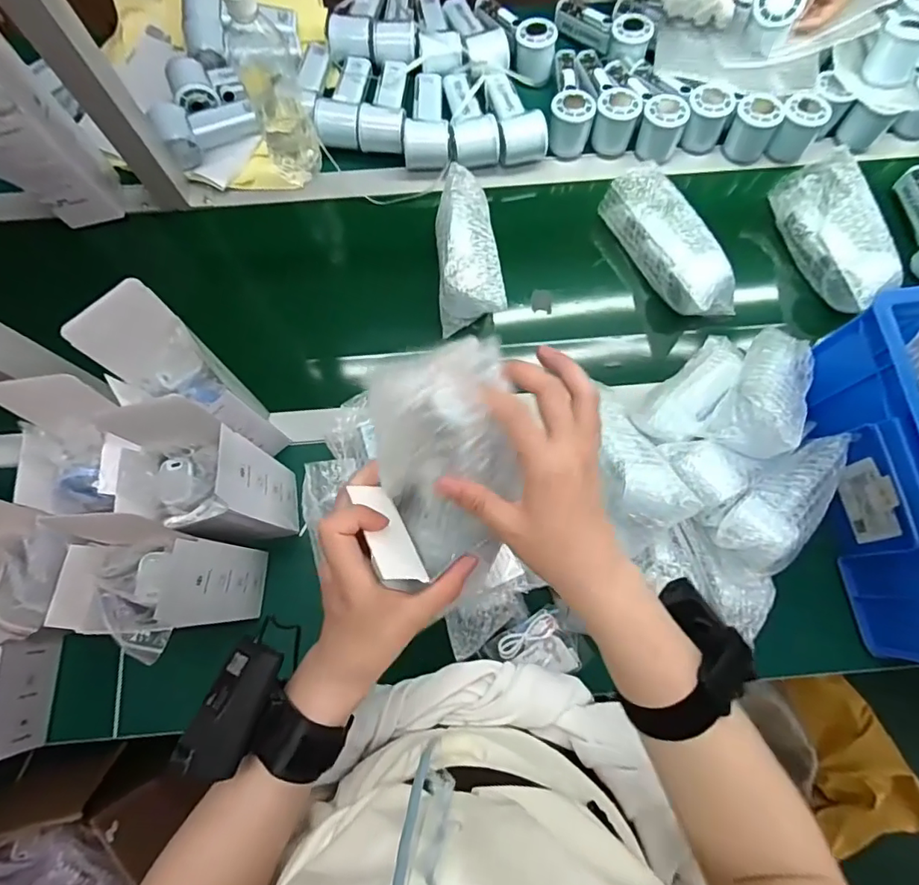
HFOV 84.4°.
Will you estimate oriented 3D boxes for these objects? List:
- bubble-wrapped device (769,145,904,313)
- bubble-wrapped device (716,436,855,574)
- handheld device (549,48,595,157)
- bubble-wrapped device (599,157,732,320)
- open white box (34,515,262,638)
[{"bbox_3d":[0.476,-0.257,0.633,0.065,0.068,0.196,-14,76,-4],"label":"bubble-wrapped device"},{"bbox_3d":[0.322,0.047,0.494,0.069,0.044,0.179,41,79,10],"label":"bubble-wrapped device"},{"bbox_3d":[0.151,-0.479,0.698,0.054,0.056,0.153,2,75,1],"label":"handheld device"},{"bbox_3d":[0.263,-0.244,0.640,0.074,0.063,0.211,-28,77,-7],"label":"bubble-wrapped device"},{"bbox_3d":[-0.256,0.126,0.462,0.092,0.176,0.072,0,75,0],"label":"open white box"}]

